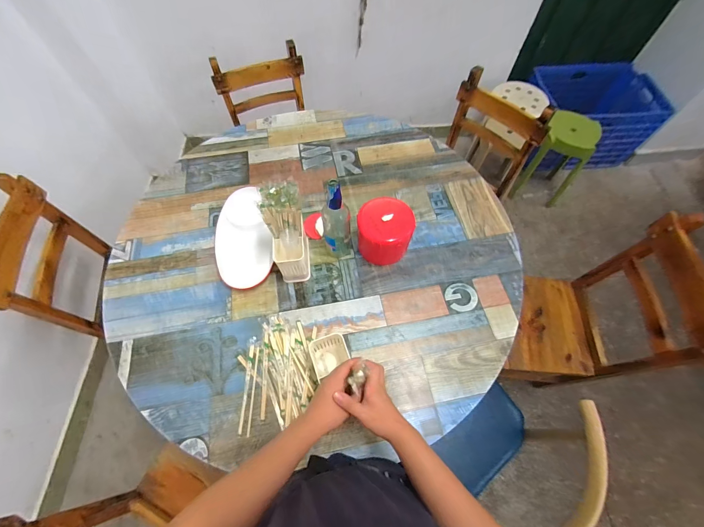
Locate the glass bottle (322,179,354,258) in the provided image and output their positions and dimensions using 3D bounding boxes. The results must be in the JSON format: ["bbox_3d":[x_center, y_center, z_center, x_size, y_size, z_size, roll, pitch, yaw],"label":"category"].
[{"bbox_3d":[-0.036,-0.108,0.768,0.077,0.281,0.065,-6,64,-3],"label":"glass bottle"}]

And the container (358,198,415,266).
[{"bbox_3d":[0.089,-0.083,0.838,0.146,0.134,0.154,0,64,0],"label":"container"}]

